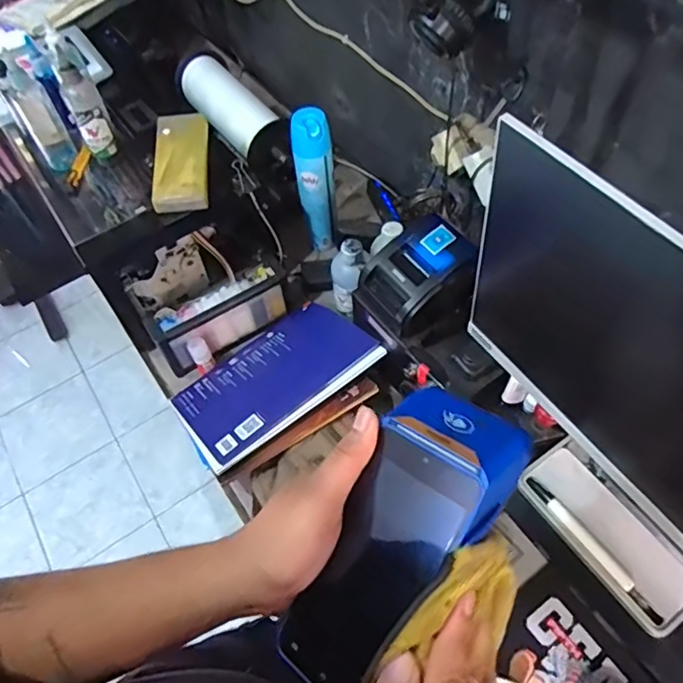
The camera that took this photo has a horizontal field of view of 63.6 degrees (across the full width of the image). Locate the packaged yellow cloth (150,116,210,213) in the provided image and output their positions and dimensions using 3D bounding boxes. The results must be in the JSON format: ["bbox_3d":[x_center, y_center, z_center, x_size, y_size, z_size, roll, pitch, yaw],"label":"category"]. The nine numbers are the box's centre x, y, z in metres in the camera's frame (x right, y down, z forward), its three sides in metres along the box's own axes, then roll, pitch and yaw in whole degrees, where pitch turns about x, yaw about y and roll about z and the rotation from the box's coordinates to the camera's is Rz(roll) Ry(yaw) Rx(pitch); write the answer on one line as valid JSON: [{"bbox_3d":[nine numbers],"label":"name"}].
[{"bbox_3d":[-0.247,-0.281,0.851,0.080,0.025,0.178,-3,65,-5],"label":"packaged yellow cloth"}]

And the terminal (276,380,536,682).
[{"bbox_3d":[0.028,0.119,0.327,0.079,0.065,0.189,35,98,22],"label":"terminal"}]

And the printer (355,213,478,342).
[{"bbox_3d":[0.110,-0.089,0.787,0.148,0.111,0.119,-35,62,-18],"label":"printer"}]

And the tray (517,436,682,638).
[{"bbox_3d":[0.318,0.220,0.649,0.103,0.028,0.214,-30,61,-15],"label":"tray"}]

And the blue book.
[{"bbox_3d":[-0.112,0.056,0.878,0.301,0.020,0.217,-38,42,-16],"label":"blue book"}]

